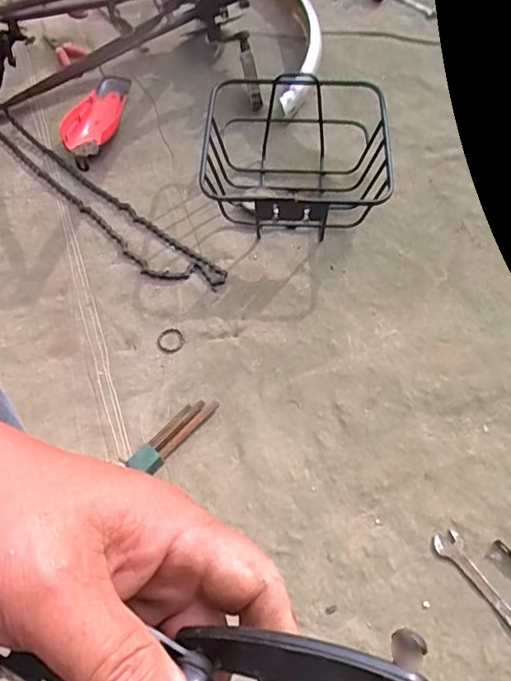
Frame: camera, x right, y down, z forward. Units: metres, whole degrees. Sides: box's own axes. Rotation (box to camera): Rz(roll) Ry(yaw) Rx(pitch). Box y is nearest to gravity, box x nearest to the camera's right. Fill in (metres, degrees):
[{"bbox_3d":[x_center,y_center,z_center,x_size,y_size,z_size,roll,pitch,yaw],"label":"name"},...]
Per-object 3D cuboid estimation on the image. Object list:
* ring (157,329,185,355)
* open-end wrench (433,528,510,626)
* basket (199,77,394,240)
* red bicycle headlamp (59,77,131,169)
[{"bbox_3d":[-0.119,0.001,0.764,0.038,0.004,0.037,0,62,0],"label":"ring"},{"bbox_3d":[0.264,0.283,0.616,0.031,0.010,0.151,-33,67,-16],"label":"open-end wrench"},{"bbox_3d":[0.058,-0.274,0.816,0.261,0.126,0.241,0,62,0],"label":"basket"},{"bbox_3d":[-0.267,-0.376,0.925,0.068,0.057,0.179,26,69,11],"label":"red bicycle headlamp"}]

